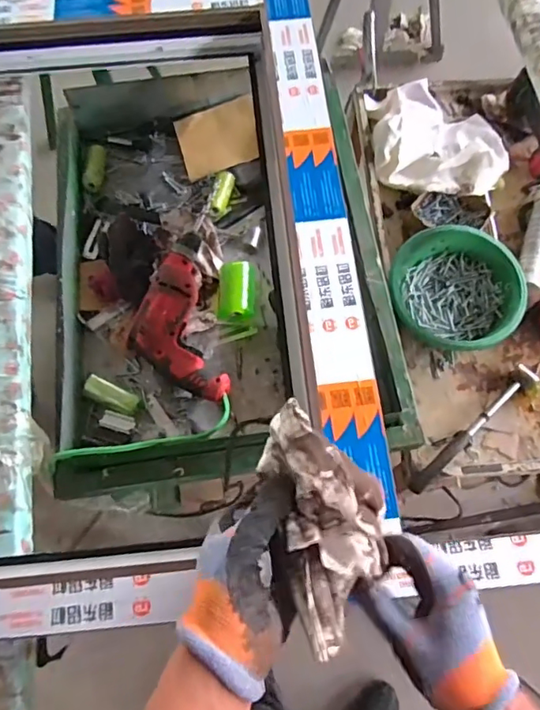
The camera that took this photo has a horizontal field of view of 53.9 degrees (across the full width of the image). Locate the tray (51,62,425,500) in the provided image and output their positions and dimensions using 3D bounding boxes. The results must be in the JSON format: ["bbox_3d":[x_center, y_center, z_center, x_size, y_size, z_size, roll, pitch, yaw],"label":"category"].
[{"bbox_3d":[-0.085,-0.174,0.881,0.513,0.092,0.730,-6,68,-2],"label":"tray"}]

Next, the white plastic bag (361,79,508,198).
[{"bbox_3d":[0.331,-0.427,1.054,0.256,0.098,0.282,1,68,1],"label":"white plastic bag"}]

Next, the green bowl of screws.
[{"bbox_3d":[0.319,-0.113,0.922,0.223,0.074,0.227,0,68,1],"label":"green bowl of screws"}]

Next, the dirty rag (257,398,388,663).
[{"bbox_3d":[0.044,0.114,0.379,0.073,0.047,0.159,-10,83,-3],"label":"dirty rag"}]

